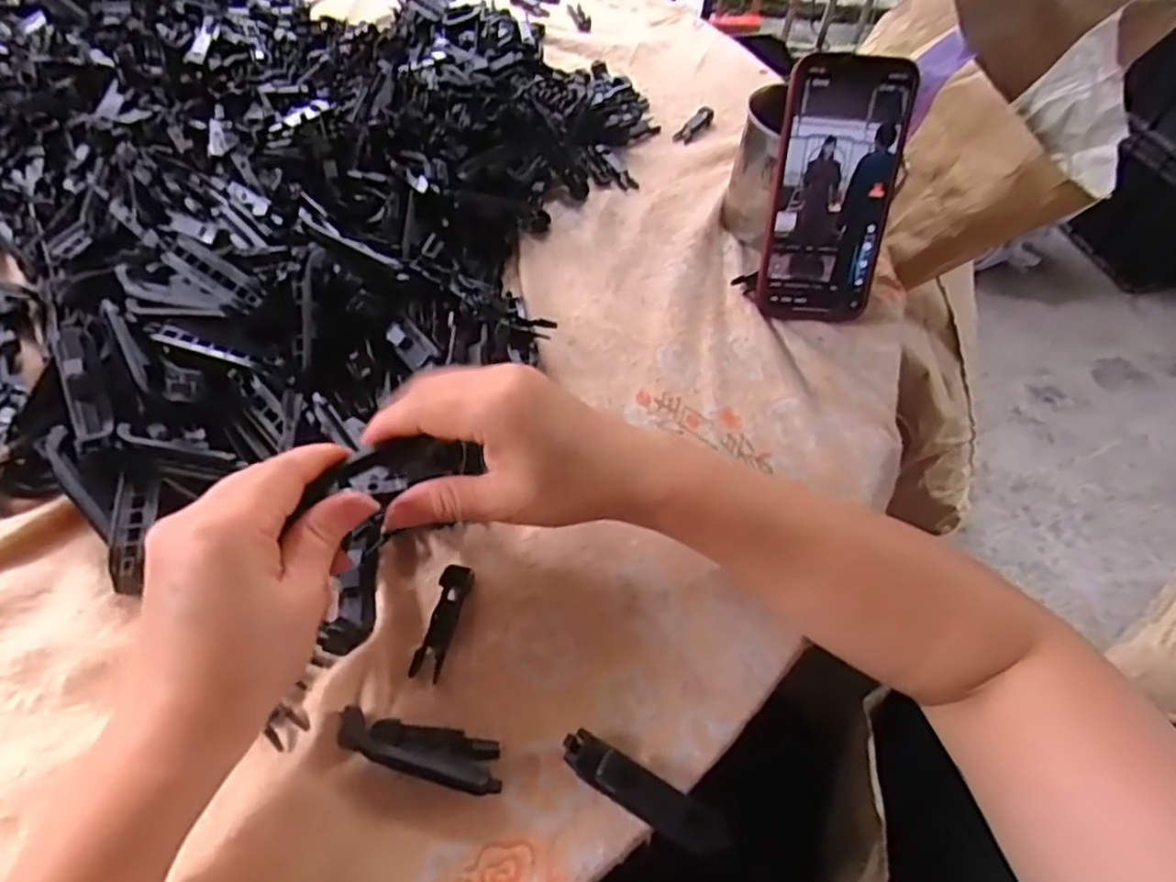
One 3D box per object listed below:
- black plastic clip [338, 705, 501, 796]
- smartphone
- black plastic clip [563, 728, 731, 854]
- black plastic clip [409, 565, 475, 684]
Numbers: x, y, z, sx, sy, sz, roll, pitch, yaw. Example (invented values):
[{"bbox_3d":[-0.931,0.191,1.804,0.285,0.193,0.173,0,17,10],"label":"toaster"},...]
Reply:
[{"bbox_3d":[-0.074,0.136,0.285,0.073,0.014,0.022,12,57,5],"label":"black plastic clip"},{"bbox_3d":[0.156,-0.157,0.415,0.075,0.156,0.009,4,27,8],"label":"smartphone"},{"bbox_3d":[0.024,0.152,0.281,0.076,0.016,0.019,27,60,14],"label":"black plastic clip"},{"bbox_3d":[-0.071,0.088,0.317,0.014,0.015,0.054,15,57,7],"label":"black plastic clip"}]

